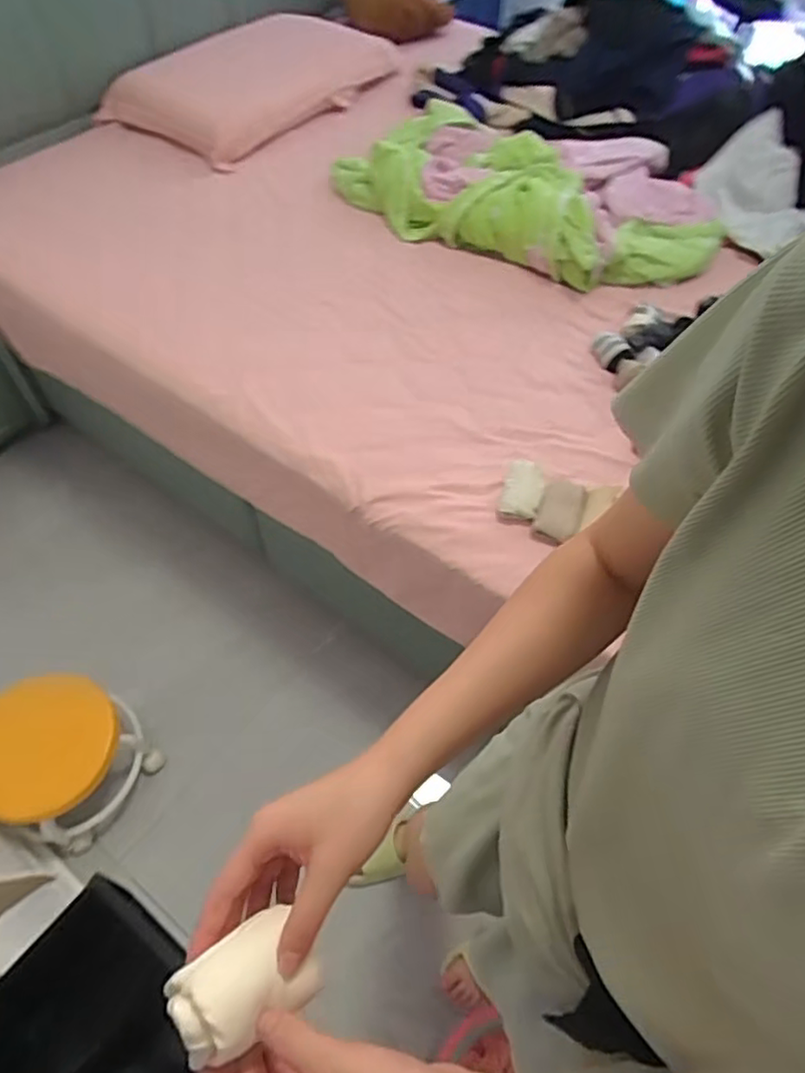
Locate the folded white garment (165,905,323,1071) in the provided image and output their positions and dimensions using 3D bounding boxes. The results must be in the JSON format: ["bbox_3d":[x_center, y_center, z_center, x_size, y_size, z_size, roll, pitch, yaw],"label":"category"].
[{"bbox_3d":[-0.083,0.235,0.340,0.069,0.032,0.046,-19,39,-38],"label":"folded white garment"}]

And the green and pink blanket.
[{"bbox_3d":[0.294,-0.794,1.459,0.830,0.137,0.515,30,60,17],"label":"green and pink blanket"}]

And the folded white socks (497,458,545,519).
[{"bbox_3d":[0.190,-0.076,1.026,0.061,0.044,0.113,13,56,7],"label":"folded white socks"}]

